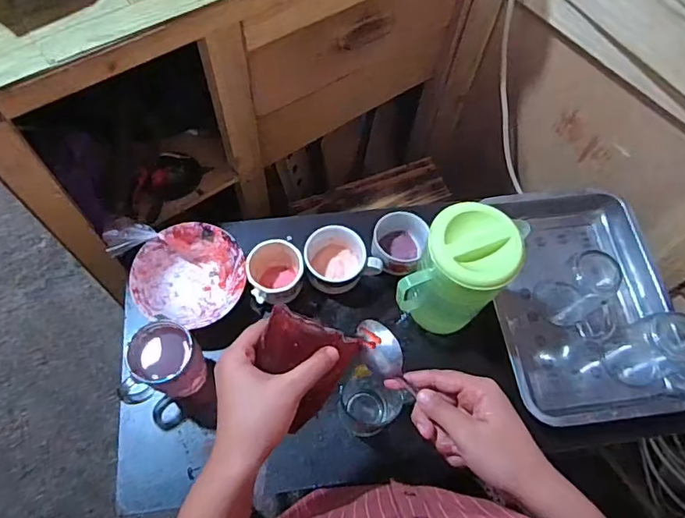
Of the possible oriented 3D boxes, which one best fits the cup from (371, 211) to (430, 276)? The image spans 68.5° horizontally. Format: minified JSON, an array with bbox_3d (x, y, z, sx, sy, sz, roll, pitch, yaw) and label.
[{"bbox_3d":[0.082,-0.022,0.745,0.080,0.066,0.087,1,66,-2],"label":"cup"}]

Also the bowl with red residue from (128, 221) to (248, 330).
[{"bbox_3d":[-0.211,0.029,0.714,0.150,0.053,0.147,1,66,-2],"label":"bowl with red residue"}]

